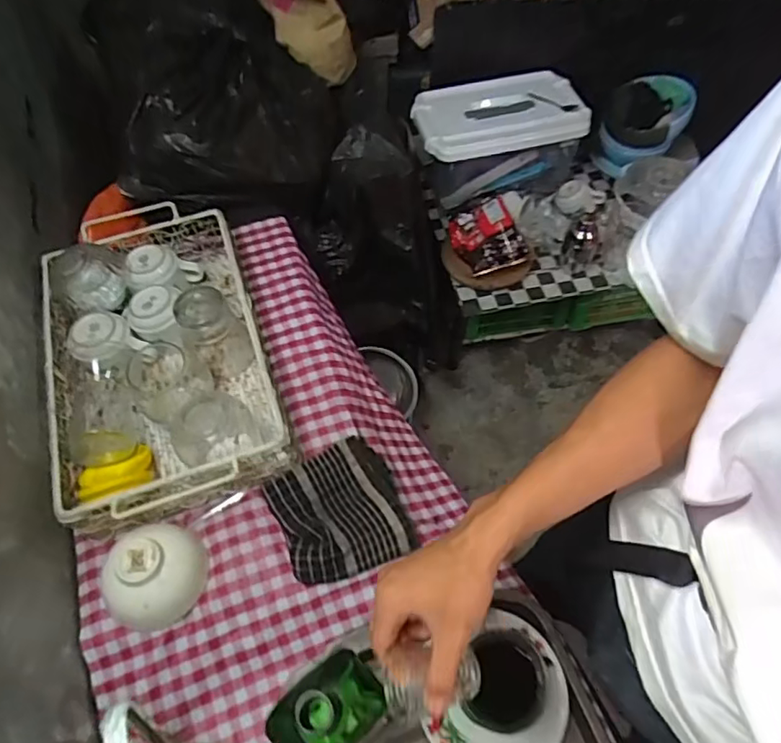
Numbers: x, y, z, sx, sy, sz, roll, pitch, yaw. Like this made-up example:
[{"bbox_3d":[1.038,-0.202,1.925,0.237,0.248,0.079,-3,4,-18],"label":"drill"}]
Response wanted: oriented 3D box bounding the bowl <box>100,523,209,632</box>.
[{"bbox_3d":[-0.253,0.214,0.595,0.092,0.057,0.106,22,61,16],"label":"bowl"}]

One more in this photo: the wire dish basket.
[{"bbox_3d":[-0.295,-0.032,0.714,0.248,0.104,0.411,-17,58,-9],"label":"wire dish basket"}]

